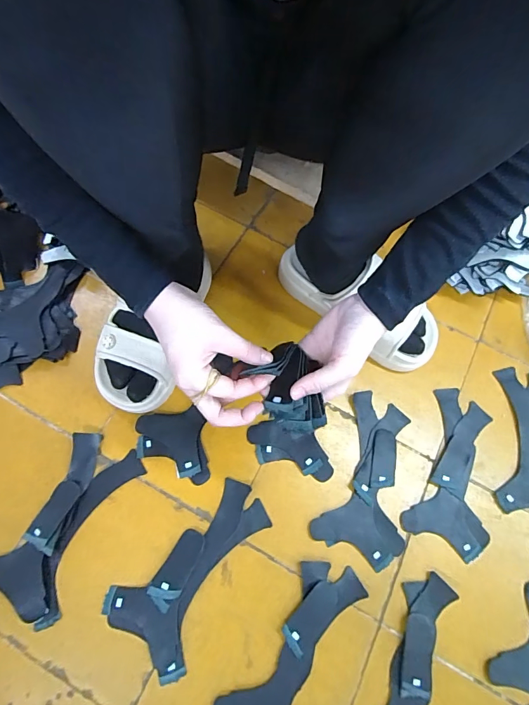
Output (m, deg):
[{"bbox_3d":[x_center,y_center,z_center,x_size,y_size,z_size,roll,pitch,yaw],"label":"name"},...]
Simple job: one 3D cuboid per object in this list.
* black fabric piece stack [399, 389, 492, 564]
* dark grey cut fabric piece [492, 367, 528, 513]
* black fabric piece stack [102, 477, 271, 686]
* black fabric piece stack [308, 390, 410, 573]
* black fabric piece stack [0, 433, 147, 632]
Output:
[{"bbox_3d":[0.252,0.150,0.512,0.098,0.013,0.201,20,69,5],"label":"black fabric piece stack"},{"bbox_3d":[0.366,0.121,0.533,0.094,0.011,0.197,13,69,2],"label":"dark grey cut fabric piece"},{"bbox_3d":[-0.079,0.246,0.446,0.103,0.011,0.196,39,72,12],"label":"black fabric piece stack"},{"bbox_3d":[0.140,0.157,0.504,0.104,0.012,0.200,20,69,5],"label":"black fabric piece stack"},{"bbox_3d":[-0.236,0.196,0.453,0.099,0.013,0.194,27,70,8],"label":"black fabric piece stack"}]

